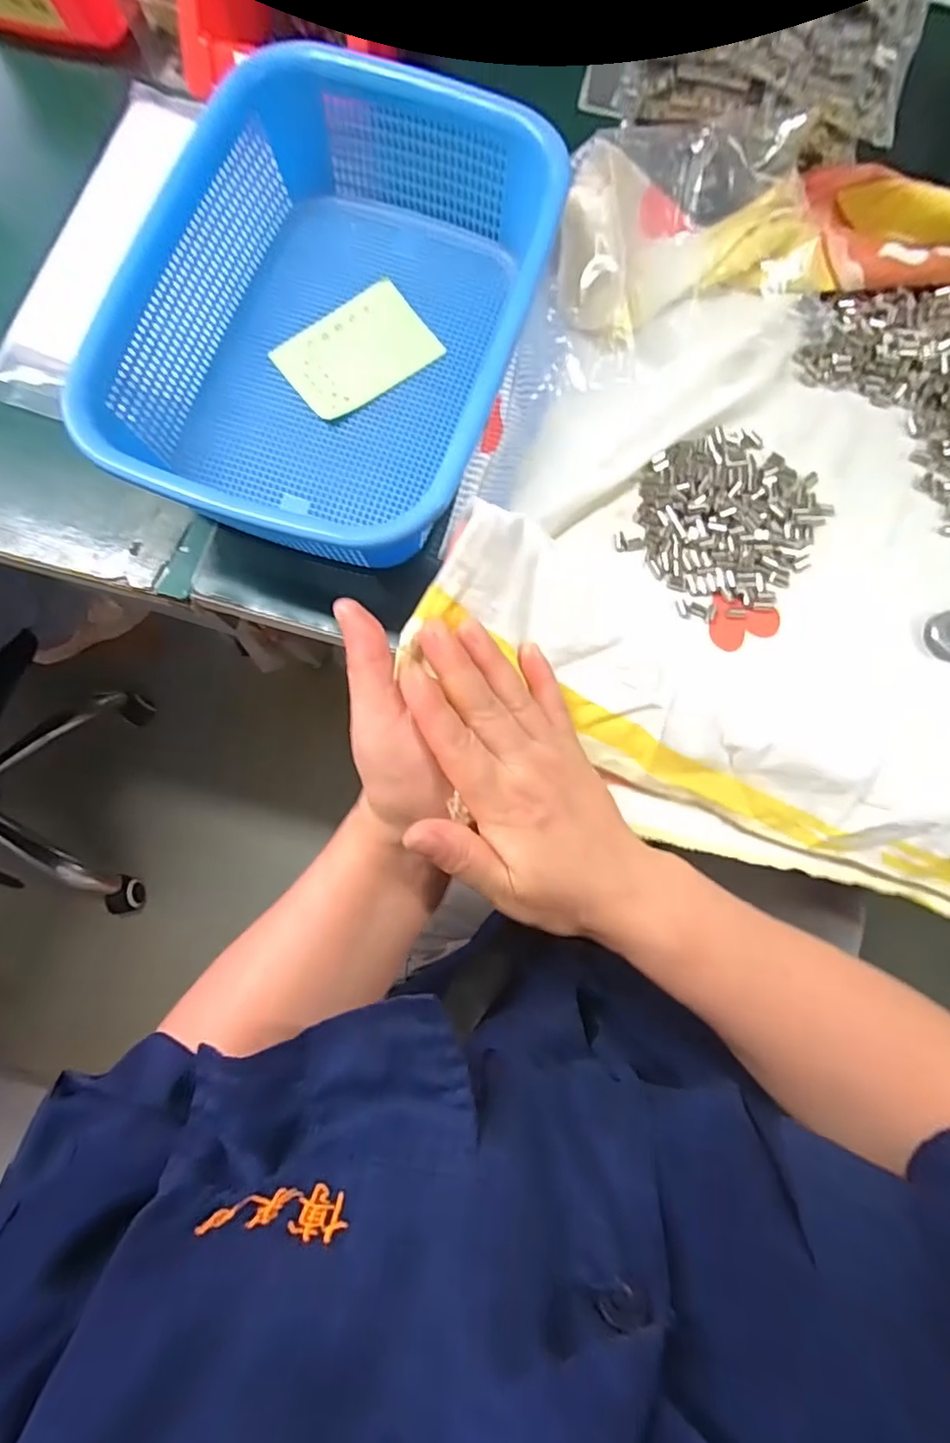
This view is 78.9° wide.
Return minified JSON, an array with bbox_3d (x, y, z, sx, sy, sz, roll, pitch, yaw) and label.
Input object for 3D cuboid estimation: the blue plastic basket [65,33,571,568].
[{"bbox_3d":[-0.079,-0.237,0.341,0.197,0.077,0.275,21,81,4],"label":"blue plastic basket"}]

